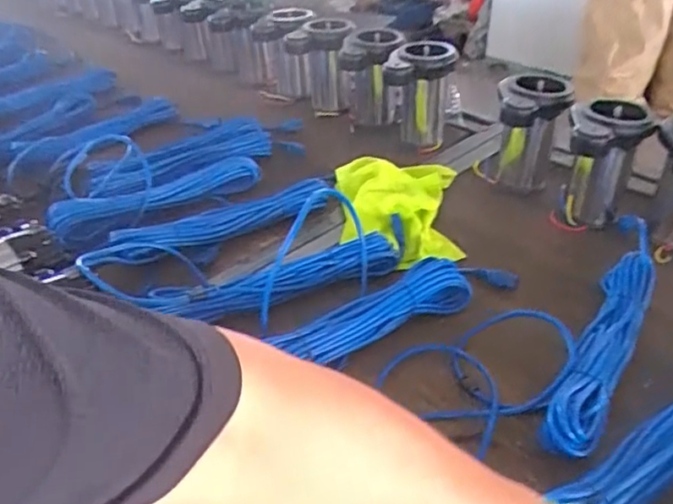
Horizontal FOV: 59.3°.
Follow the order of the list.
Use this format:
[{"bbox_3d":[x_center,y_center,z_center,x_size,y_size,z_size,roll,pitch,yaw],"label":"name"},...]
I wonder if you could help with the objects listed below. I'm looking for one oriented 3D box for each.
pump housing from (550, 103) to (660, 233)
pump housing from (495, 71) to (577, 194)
[{"bbox_3d":[0.410,-0.128,0.925,0.111,0.182,0.129,18,41,25],"label":"pump housing"},{"bbox_3d":[0.322,-0.184,1.004,0.116,0.198,0.095,11,39,17],"label":"pump housing"}]

